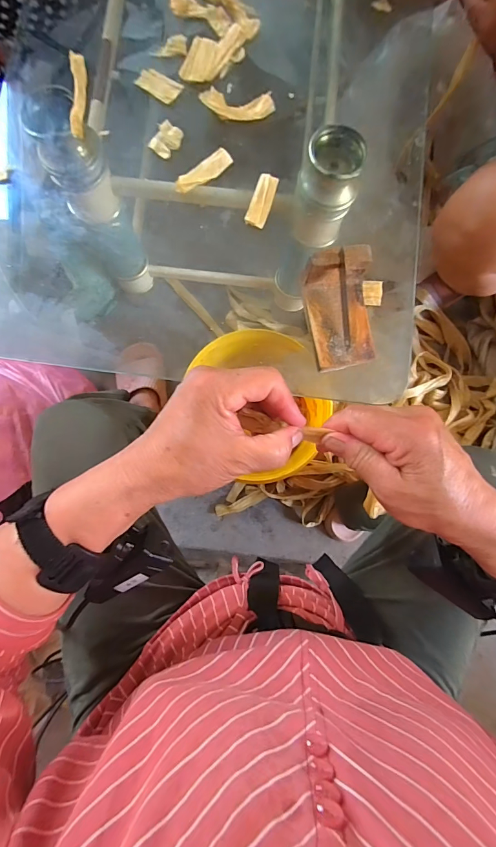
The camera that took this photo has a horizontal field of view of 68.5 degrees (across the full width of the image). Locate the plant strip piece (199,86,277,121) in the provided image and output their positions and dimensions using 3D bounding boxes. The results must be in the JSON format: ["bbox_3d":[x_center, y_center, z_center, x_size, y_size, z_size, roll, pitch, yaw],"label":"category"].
[{"bbox_3d":[-0.012,-0.366,0.419,0.083,0.007,0.033,6,83,-1],"label":"plant strip piece"}]

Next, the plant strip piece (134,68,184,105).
[{"bbox_3d":[-0.103,-0.392,0.422,0.050,0.004,0.028,32,83,2],"label":"plant strip piece"}]

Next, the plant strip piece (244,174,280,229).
[{"bbox_3d":[0.015,-0.249,0.409,0.023,0.009,0.061,18,83,0],"label":"plant strip piece"}]

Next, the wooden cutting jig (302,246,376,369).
[{"bbox_3d":[0.096,-0.114,0.365,0.066,0.044,0.105,-7,83,-3],"label":"wooden cutting jig"}]

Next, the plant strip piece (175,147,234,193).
[{"bbox_3d":[-0.050,-0.283,0.409,0.074,0.011,0.020,-40,86,-6],"label":"plant strip piece"}]

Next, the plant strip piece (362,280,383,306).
[{"bbox_3d":[0.138,-0.145,0.405,0.022,0.007,0.026,4,83,-1],"label":"plant strip piece"}]

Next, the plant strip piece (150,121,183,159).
[{"bbox_3d":[-0.092,-0.324,0.416,0.029,0.005,0.040,26,83,1],"label":"plant strip piece"}]

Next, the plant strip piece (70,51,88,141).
[{"bbox_3d":[-0.191,-0.372,0.412,0.016,0.009,0.103,-4,83,-2],"label":"plant strip piece"}]

